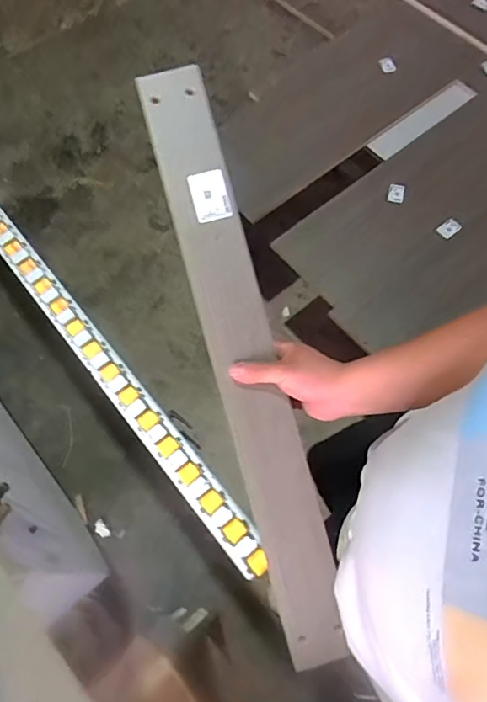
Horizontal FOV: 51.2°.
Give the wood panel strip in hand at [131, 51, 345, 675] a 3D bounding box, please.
[{"bbox_3d":[0.002,0.010,0.619,0.076,0.019,0.726,-15,89,-6],"label":"wood panel strip in hand"}]

